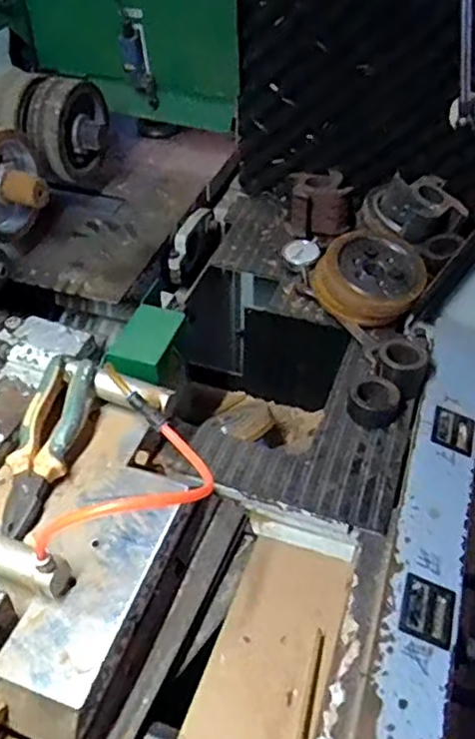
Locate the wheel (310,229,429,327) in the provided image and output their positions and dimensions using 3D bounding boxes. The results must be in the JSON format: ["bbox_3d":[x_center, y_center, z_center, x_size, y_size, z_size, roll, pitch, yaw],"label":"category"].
[{"bbox_3d":[0.186,-0.127,0.858,0.144,0.058,0.141,-31,64,-21],"label":"wheel"}]

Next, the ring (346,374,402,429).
[{"bbox_3d":[0.161,0.037,0.735,0.059,0.027,0.062,0,44,0],"label":"ring"}]

